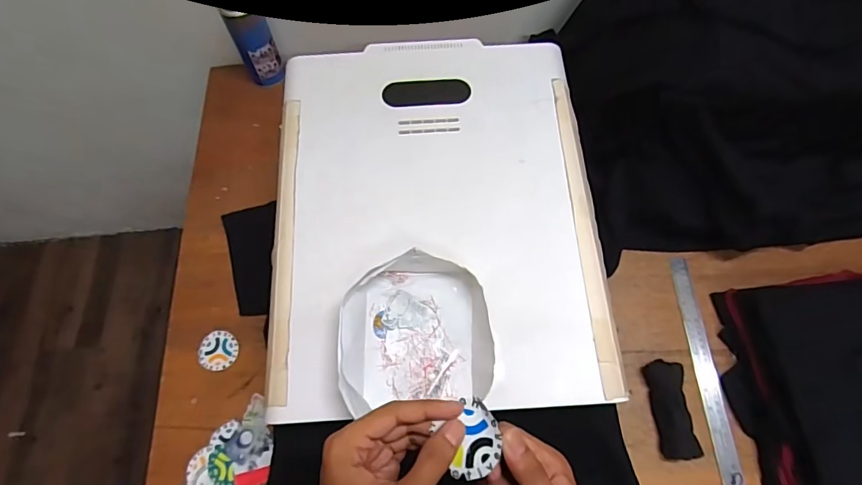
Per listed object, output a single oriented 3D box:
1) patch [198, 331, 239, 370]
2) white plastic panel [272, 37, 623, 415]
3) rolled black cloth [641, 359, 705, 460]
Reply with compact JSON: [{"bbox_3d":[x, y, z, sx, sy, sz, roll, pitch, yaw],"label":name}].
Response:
[{"bbox_3d":[-0.314,0.160,0.698,0.054,0.005,0.058,5,63,-9],"label":"patch"},{"bbox_3d":[0.004,-0.052,0.601,0.397,0.022,0.499,-3,68,-2],"label":"white plastic panel"},{"bbox_3d":[0.330,0.228,0.646,0.044,0.027,0.126,-3,68,-2],"label":"rolled black cloth"}]

